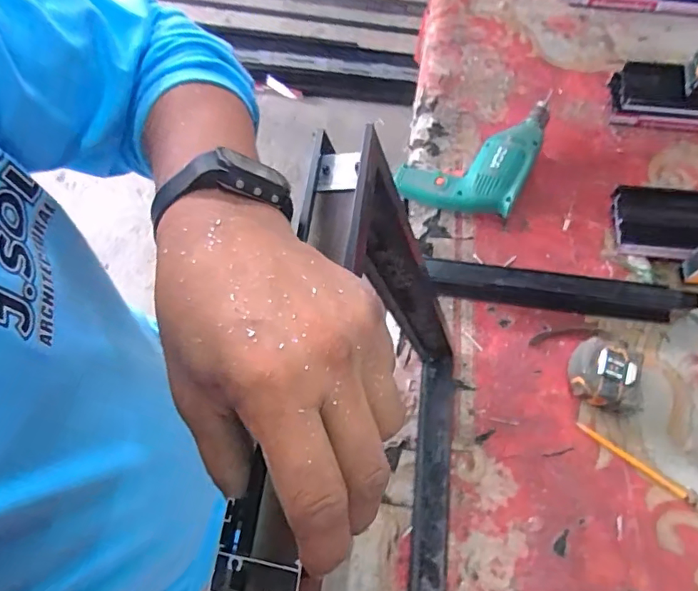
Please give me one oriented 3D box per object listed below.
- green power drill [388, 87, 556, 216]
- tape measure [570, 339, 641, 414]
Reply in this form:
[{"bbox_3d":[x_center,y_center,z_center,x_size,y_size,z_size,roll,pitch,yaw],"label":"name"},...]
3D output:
[{"bbox_3d":[0.189,-0.220,0.735,0.173,0.064,0.224,22,71,11],"label":"green power drill"},{"bbox_3d":[0.320,0.099,0.610,0.081,0.056,0.080,-1,68,2],"label":"tape measure"}]

